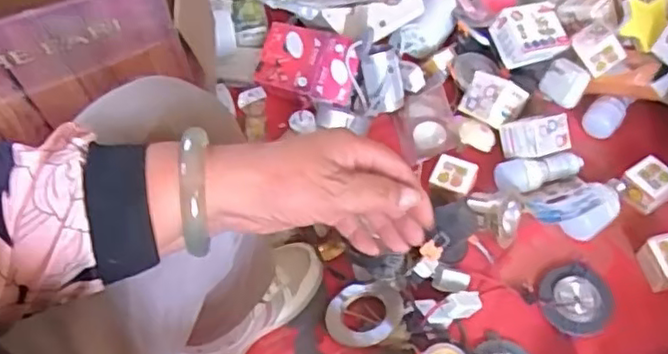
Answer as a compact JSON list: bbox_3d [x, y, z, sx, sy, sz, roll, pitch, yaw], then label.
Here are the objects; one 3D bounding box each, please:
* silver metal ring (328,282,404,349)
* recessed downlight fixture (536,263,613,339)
[{"bbox_3d":[0.035,0.174,0.808,0.095,0.024,0.086,-10,36,13],"label":"silver metal ring"},{"bbox_3d":[0.309,0.153,0.833,0.085,0.018,0.096,18,59,15],"label":"recessed downlight fixture"}]

